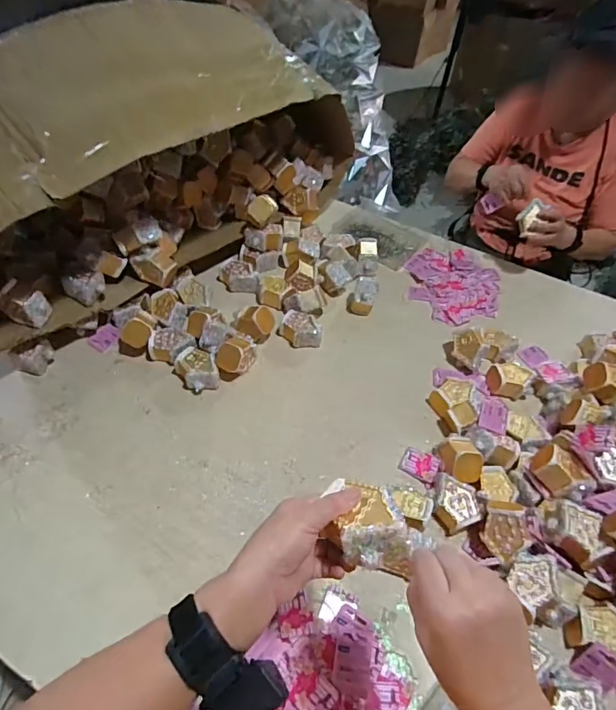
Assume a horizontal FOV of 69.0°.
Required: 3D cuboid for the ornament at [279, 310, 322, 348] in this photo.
[{"bbox_3d":[-0.016,-0.053,0.928,0.086,0.046,0.070,4,51,-2],"label":"ornament"}]

